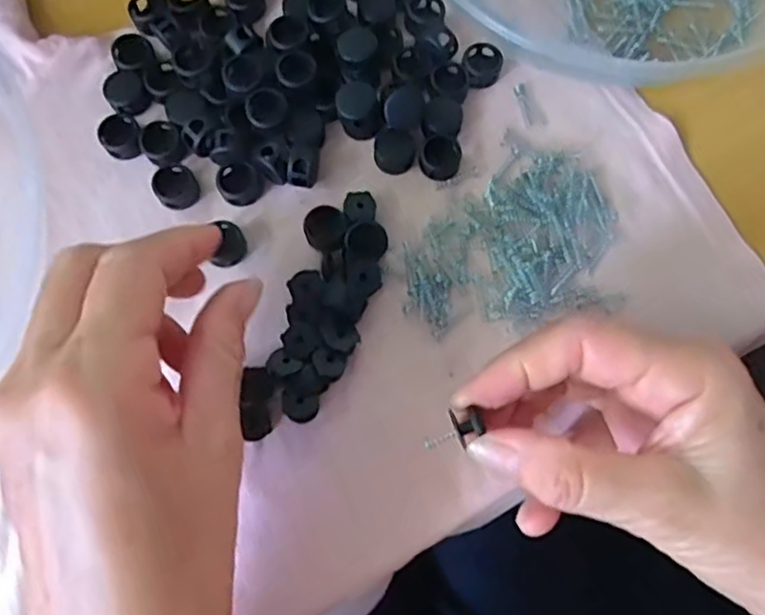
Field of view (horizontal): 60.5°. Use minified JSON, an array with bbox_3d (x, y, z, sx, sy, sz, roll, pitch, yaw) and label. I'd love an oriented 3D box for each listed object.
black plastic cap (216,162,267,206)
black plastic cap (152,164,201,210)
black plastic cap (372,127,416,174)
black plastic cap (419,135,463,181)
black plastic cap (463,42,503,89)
[{"bbox_3d":[-0.058,-0.051,0.267,0.018,0.007,0.016,16,75,3],"label":"black plastic cap"},{"bbox_3d":[-0.083,-0.049,0.266,0.016,0.008,0.017,0,75,-2],"label":"black plastic cap"},{"bbox_3d":[0.005,-0.064,0.272,0.017,0.005,0.017,-1,100,-4],"label":"black plastic cap"},{"bbox_3d":[0.024,-0.062,0.272,0.016,0.007,0.017,0,75,-2],"label":"black plastic cap"},{"bbox_3d":[0.043,-0.105,0.283,0.017,0.008,0.016,0,75,-2],"label":"black plastic cap"}]

